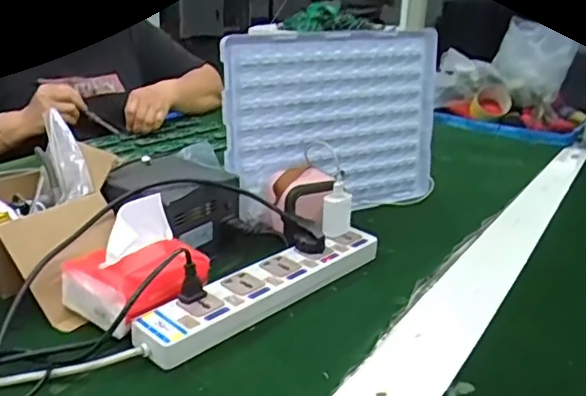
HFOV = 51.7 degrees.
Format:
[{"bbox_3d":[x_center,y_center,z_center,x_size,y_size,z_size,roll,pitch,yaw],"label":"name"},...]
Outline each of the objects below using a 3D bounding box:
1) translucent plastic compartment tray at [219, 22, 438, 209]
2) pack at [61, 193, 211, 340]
[{"bbox_3d":[0.065,-0.109,0.855,0.330,0.253,0.034,-8,16,-27],"label":"translucent plastic compartment tray"},{"bbox_3d":[-0.152,0.071,0.608,0.097,0.104,0.121,20,29,34],"label":"pack"}]

